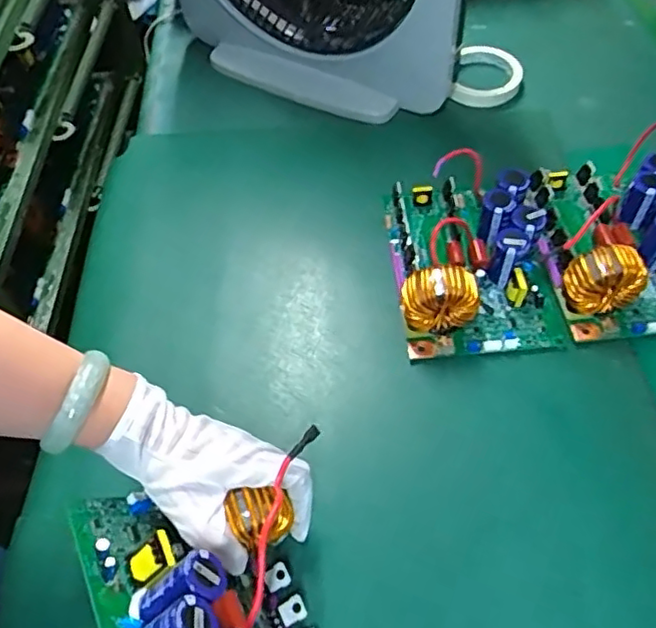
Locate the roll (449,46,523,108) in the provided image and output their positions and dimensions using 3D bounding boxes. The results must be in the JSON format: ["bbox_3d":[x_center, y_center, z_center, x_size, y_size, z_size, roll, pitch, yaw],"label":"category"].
[{"bbox_3d":[0.198,-0.292,0.771,0.078,0.026,0.090,12,58,11],"label":"roll"}]

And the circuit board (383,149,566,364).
[{"bbox_3d":[0.135,-0.062,0.588,0.150,0.061,0.201,-7,57,-1],"label":"circuit board"}]

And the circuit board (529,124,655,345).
[{"bbox_3d":[0.272,-0.075,0.590,0.139,0.061,0.193,-10,57,-3],"label":"circuit board"}]

